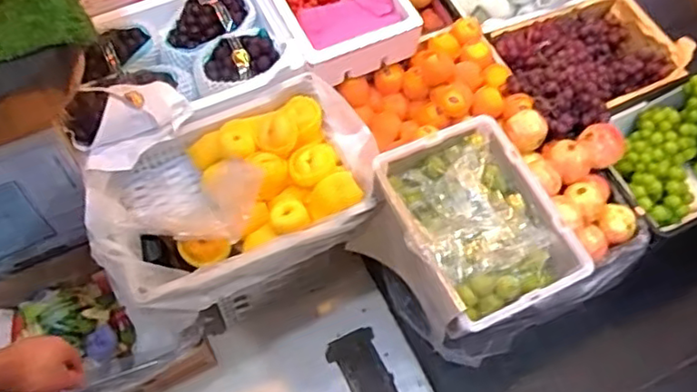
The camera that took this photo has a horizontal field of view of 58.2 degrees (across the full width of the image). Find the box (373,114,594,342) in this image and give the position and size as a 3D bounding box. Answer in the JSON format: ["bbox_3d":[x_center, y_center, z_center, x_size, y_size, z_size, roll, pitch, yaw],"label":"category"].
[{"bbox_3d":[0.229,0.080,1.270,0.336,0.246,0.391,-23,66,-15],"label":"box"}]

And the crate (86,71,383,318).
[{"bbox_3d":[-0.229,-0.010,1.305,0.565,0.178,0.366,-25,66,-16],"label":"crate"}]

